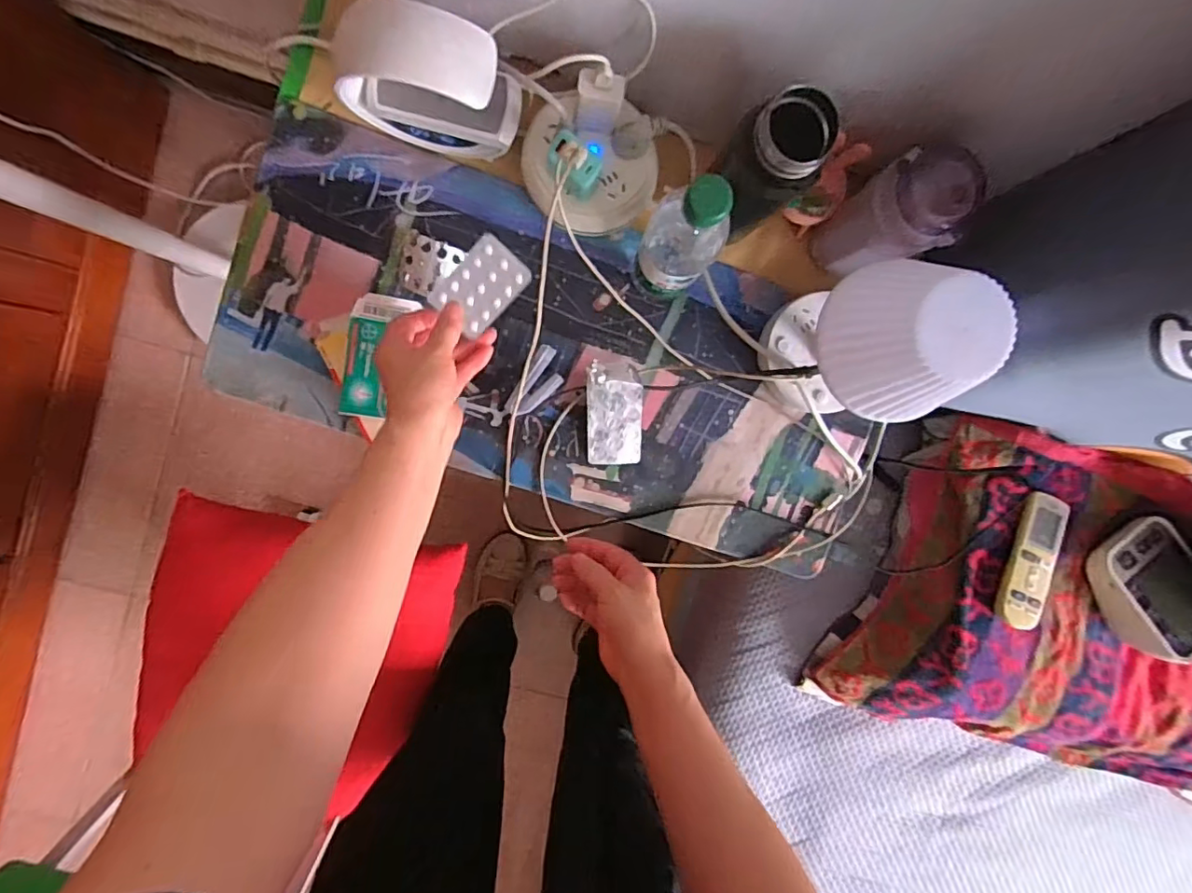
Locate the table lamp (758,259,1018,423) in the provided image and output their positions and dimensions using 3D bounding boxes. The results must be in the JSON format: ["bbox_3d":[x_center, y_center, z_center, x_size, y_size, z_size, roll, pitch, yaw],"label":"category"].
[{"bbox_3d":[0.236,-0.085,0.503,0.114,0.221,0.115,9,94,-6],"label":"table lamp"}]

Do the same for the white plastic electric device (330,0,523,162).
[{"bbox_3d":[-0.141,-0.306,0.486,0.147,0.154,0.052,8,94,-6],"label":"white plastic electric device"}]

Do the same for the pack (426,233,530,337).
[{"bbox_3d":[-0.103,-0.146,0.502,0.058,0.006,0.083,38,82,-9],"label":"pack"}]

